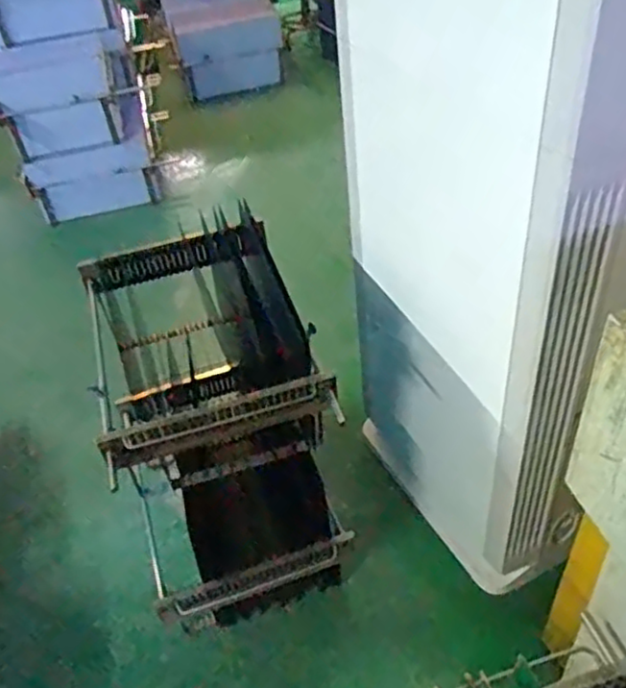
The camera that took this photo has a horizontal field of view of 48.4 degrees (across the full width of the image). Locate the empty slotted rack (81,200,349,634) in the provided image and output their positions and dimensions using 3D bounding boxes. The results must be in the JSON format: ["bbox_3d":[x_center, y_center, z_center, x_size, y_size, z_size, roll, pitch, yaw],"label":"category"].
[{"bbox_3d":[-0.208,0.198,1.572,0.430,0.642,0.613,-17,44,-10],"label":"empty slotted rack"}]

